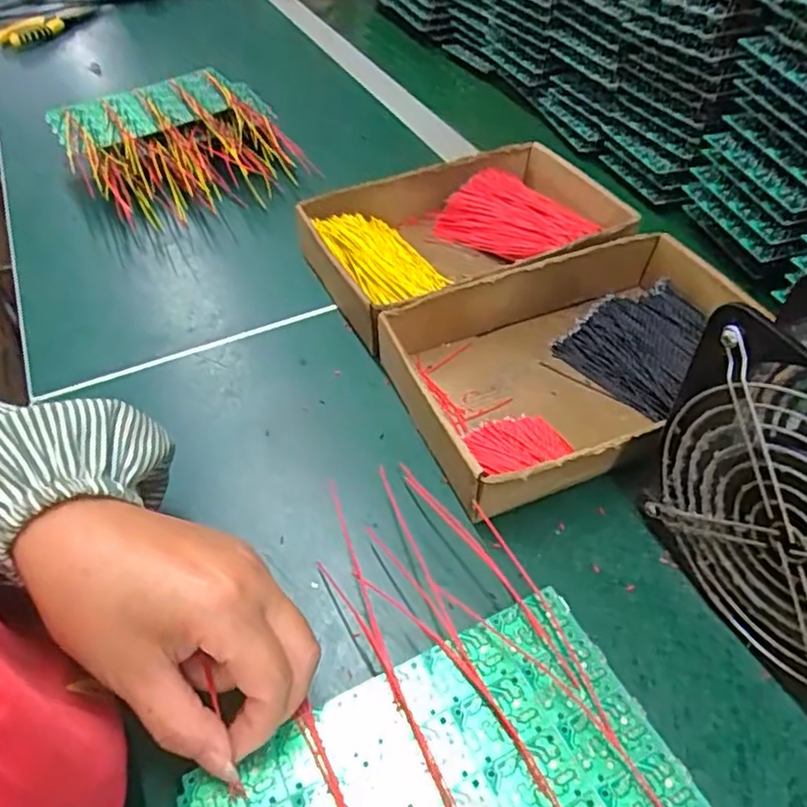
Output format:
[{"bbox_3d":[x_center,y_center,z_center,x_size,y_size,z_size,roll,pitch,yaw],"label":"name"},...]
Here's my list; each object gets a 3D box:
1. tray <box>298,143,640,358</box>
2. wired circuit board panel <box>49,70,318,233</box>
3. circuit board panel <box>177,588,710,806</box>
[{"bbox_3d":[0.049,-0.133,0.517,0.230,0.045,0.162,-23,51,-16],"label":"tray"},{"bbox_3d":[-0.210,-0.241,0.620,0.192,0.054,0.198,-26,52,-19],"label":"wired circuit board panel"},{"bbox_3d":[0.012,0.152,0.253,0.179,0.007,0.103,-22,50,-16],"label":"circuit board panel"}]

